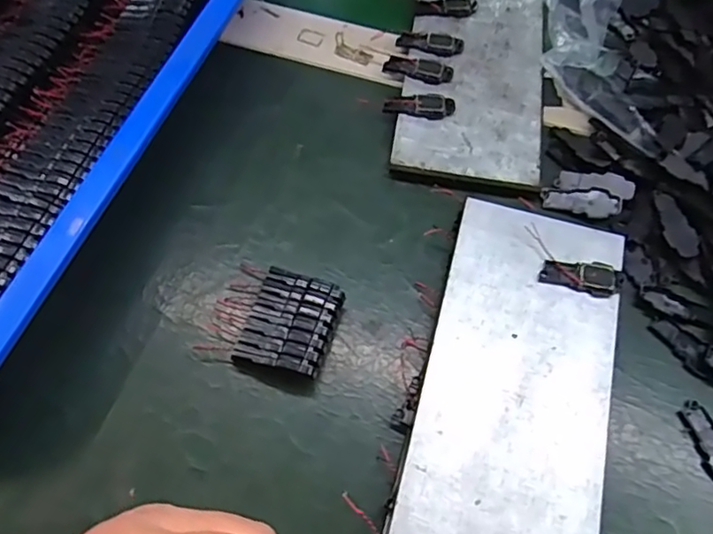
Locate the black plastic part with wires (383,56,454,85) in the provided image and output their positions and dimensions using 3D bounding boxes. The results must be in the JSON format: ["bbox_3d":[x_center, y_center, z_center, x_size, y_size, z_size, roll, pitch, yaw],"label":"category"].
[{"bbox_3d":[0.036,-0.116,0.347,0.040,0.005,0.015,11,64,4],"label":"black plastic part with wires"}]

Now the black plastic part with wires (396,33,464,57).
[{"bbox_3d":[0.045,-0.134,0.358,0.038,0.004,0.016,17,65,6],"label":"black plastic part with wires"}]

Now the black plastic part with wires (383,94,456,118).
[{"bbox_3d":[0.035,-0.090,0.335,0.039,0.004,0.013,1,64,-1],"label":"black plastic part with wires"}]

